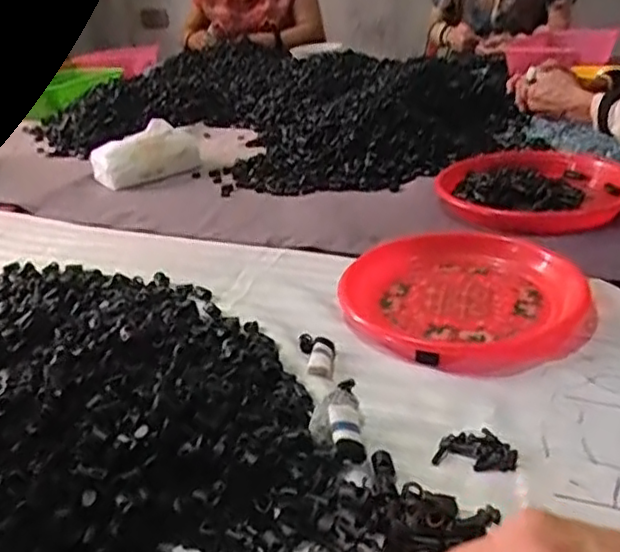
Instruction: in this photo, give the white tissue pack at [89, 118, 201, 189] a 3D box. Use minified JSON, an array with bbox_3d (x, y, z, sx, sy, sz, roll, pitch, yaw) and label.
[{"bbox_3d":[-0.268,-0.197,1.050,0.168,0.073,0.064,-14,28,-17],"label":"white tissue pack"}]

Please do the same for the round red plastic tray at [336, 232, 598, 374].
[{"bbox_3d":[0.146,0.013,0.601,0.216,0.028,0.197,-4,26,2],"label":"round red plastic tray"}]

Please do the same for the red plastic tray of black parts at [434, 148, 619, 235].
[{"bbox_3d":[0.262,-0.106,0.767,0.171,0.039,0.223,-20,30,-28],"label":"red plastic tray of black parts"}]

